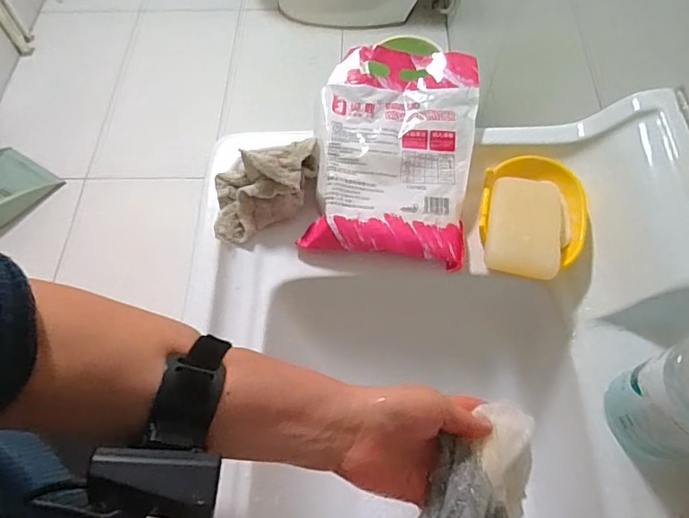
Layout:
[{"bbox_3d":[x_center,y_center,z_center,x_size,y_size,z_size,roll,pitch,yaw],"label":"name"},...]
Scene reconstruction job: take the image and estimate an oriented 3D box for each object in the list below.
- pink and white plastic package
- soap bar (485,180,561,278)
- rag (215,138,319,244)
[{"bbox_3d":[0.052,-0.121,0.537,0.166,0.054,0.239,7,63,6],"label":"pink and white plastic package"},{"bbox_3d":[0.172,-0.030,0.481,0.063,0.028,0.102,1,57,23],"label":"soap bar"},{"bbox_3d":[-0.079,-0.072,0.516,0.123,0.060,0.067,-19,63,-8],"label":"rag"}]

